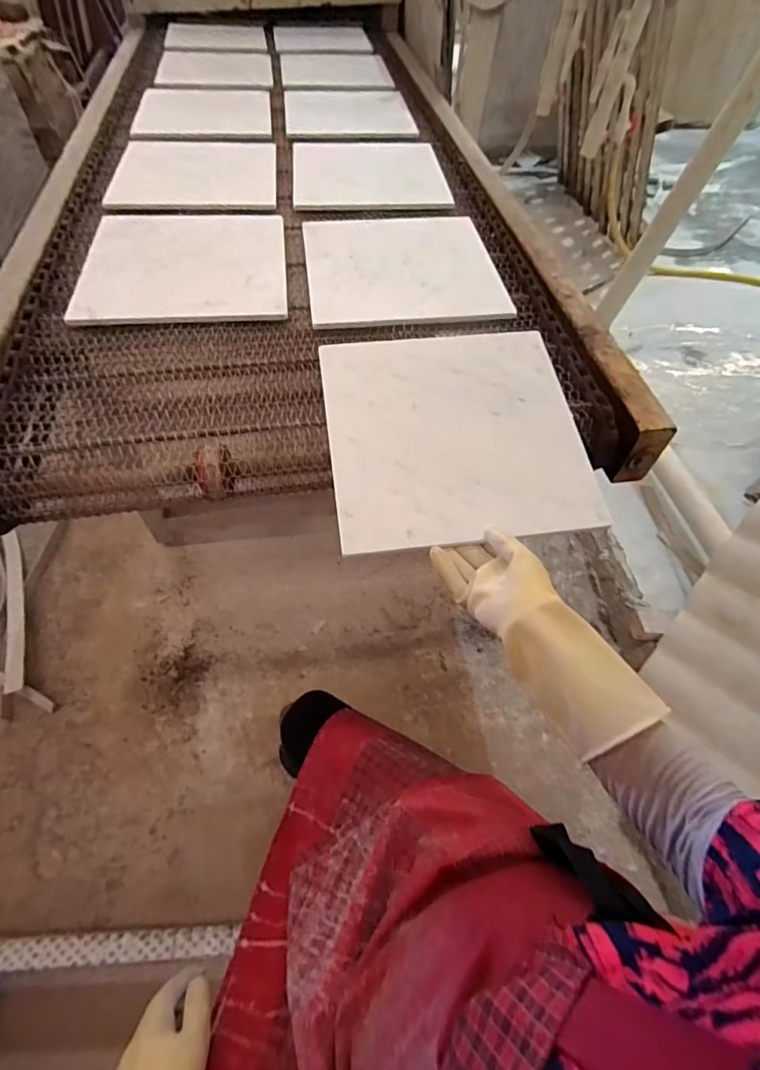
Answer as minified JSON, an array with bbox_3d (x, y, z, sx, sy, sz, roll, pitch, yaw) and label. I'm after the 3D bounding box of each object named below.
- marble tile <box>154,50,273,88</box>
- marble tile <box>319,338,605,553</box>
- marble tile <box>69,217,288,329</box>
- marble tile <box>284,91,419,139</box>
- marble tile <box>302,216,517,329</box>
[{"bbox_3d":[-0.442,-1.268,1.321,0.288,0.013,0.289,-7,56,-5],"label":"marble tile"},{"bbox_3d":[0.090,-0.126,0.587,0.296,0.012,0.287,-6,65,-6],"label":"marble tile"},{"bbox_3d":[-0.304,-0.431,0.776,0.299,0.012,0.299,-4,57,-8],"label":"marble tile"},{"bbox_3d":[-0.079,-1.013,1.170,0.288,0.011,0.325,-7,56,-5],"label":"marble tile"},{"bbox_3d":[0.034,-0.440,0.786,0.297,0.013,0.298,-6,56,-5],"label":"marble tile"}]

